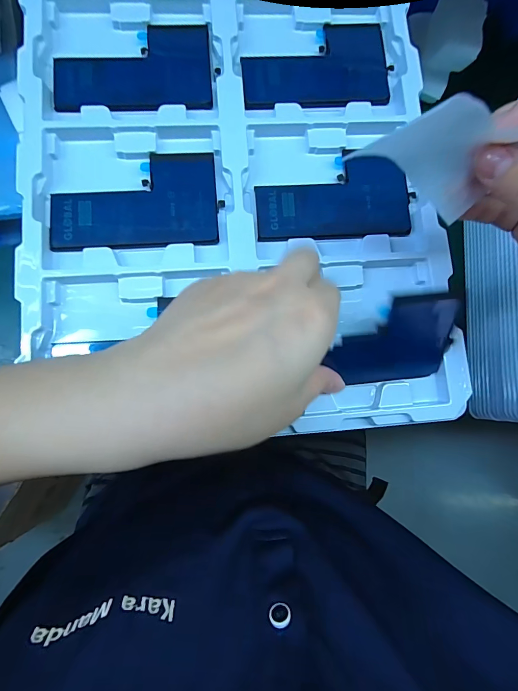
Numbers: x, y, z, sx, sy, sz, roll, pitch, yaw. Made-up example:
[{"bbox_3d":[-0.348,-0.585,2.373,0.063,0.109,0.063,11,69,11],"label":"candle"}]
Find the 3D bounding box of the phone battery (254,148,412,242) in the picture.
[{"bbox_3d":[0.052,-0.104,0.233,0.107,0.005,0.060,-5,84,-5],"label":"phone battery"}]

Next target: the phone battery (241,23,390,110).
[{"bbox_3d":[0.041,-0.207,0.244,0.107,0.004,0.067,-4,84,-5],"label":"phone battery"}]

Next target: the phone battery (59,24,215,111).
[{"bbox_3d":[-0.089,-0.198,0.234,0.106,0.004,0.069,-3,84,-5],"label":"phone battery"}]

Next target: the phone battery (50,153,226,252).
[{"bbox_3d":[-0.082,-0.097,0.223,0.109,0.004,0.066,-6,84,-6],"label":"phone battery"}]

